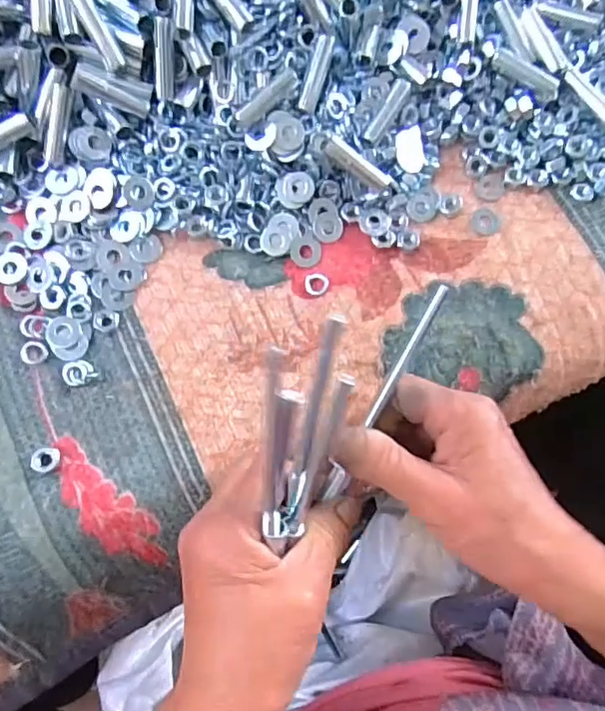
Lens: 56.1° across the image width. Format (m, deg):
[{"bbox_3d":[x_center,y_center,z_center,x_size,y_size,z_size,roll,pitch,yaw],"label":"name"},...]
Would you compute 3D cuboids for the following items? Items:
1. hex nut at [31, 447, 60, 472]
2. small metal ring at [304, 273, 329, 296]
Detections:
[{"bbox_3d":[-0.136,0.055,0.298,0.014,0.005,0.012,4,78,-5],"label":"hex nut"},{"bbox_3d":[0.009,-0.043,0.340,0.015,0.004,0.013,0,78,-5],"label":"small metal ring"}]

